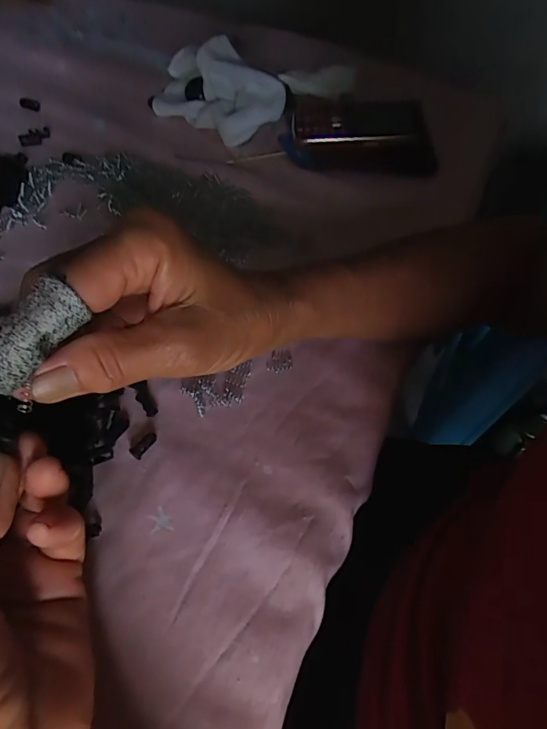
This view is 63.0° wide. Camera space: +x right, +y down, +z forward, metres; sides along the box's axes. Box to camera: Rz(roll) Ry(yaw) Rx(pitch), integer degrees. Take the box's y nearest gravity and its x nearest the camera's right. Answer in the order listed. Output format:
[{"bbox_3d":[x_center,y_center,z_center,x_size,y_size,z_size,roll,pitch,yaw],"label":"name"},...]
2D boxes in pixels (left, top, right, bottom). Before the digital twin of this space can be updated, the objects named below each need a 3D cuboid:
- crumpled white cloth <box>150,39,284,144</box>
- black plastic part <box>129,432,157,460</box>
[{"bbox_3d":[-0.065,-0.273,0.437,0.157,0.059,0.063,32,61,16],"label":"crumpled white cloth"},{"bbox_3d":[-0.077,0.047,0.263,0.008,0.004,0.017,29,60,15],"label":"black plastic part"}]

